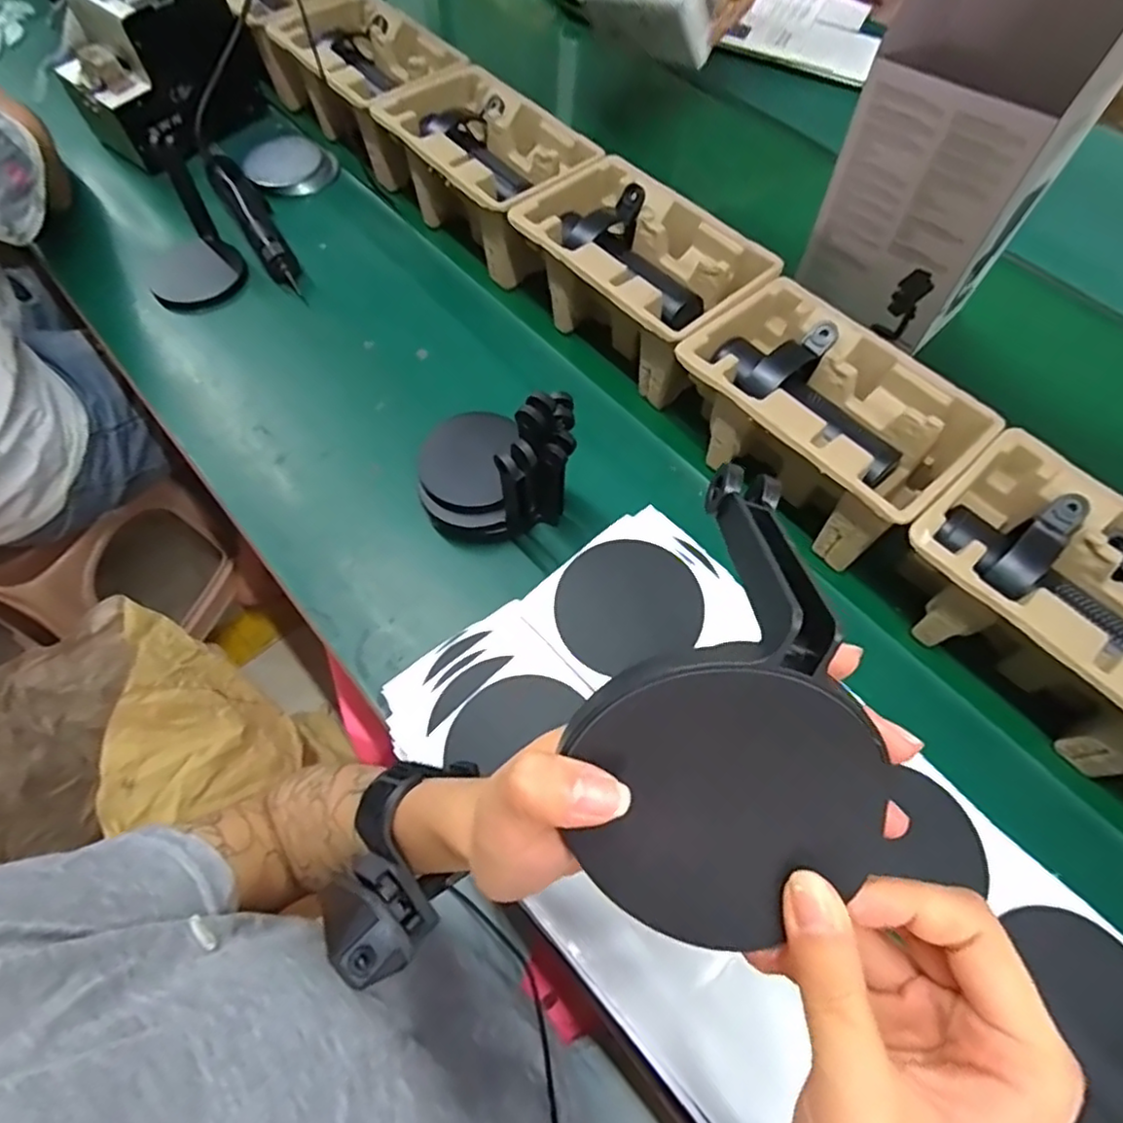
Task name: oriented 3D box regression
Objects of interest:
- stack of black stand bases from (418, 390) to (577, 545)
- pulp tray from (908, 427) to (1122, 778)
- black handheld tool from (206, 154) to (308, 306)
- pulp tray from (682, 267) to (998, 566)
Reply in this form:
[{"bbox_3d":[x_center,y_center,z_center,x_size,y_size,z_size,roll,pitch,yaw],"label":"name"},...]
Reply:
[{"bbox_3d":[-0.058,-0.081,0.522,0.124,0.143,0.085,18,65,5],"label":"stack of black stand bases"},{"bbox_3d":[0.363,0.032,0.474,0.142,0.103,0.221,-38,73,-19],"label":"pulp tray"},{"bbox_3d":[-0.356,-0.397,0.742,0.044,0.029,0.286,-26,69,-15],"label":"black handheld tool"},{"bbox_3d":[0.216,-0.125,0.555,0.233,0.097,0.156,43,69,15],"label":"pulp tray"}]

